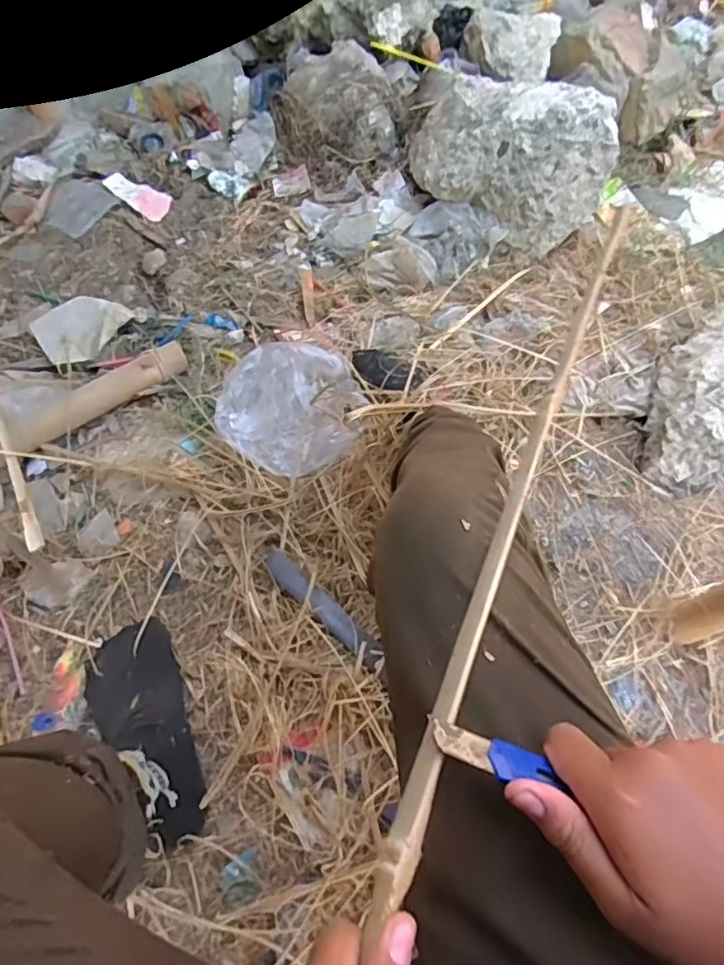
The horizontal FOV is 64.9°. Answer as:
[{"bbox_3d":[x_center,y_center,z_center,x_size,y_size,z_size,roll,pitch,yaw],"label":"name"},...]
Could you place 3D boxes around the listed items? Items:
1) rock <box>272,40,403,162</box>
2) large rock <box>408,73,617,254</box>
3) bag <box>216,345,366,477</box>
[{"bbox_3d":[-0.054,-0.728,1.123,0.229,0.134,0.212,-8,61,-3],"label":"rock"},{"bbox_3d":[0.254,-0.582,1.011,0.360,0.203,0.173,20,63,10],"label":"large rock"},{"bbox_3d":[-0.103,-0.103,0.793,0.198,0.068,0.179,-25,63,-12],"label":"bag"}]

